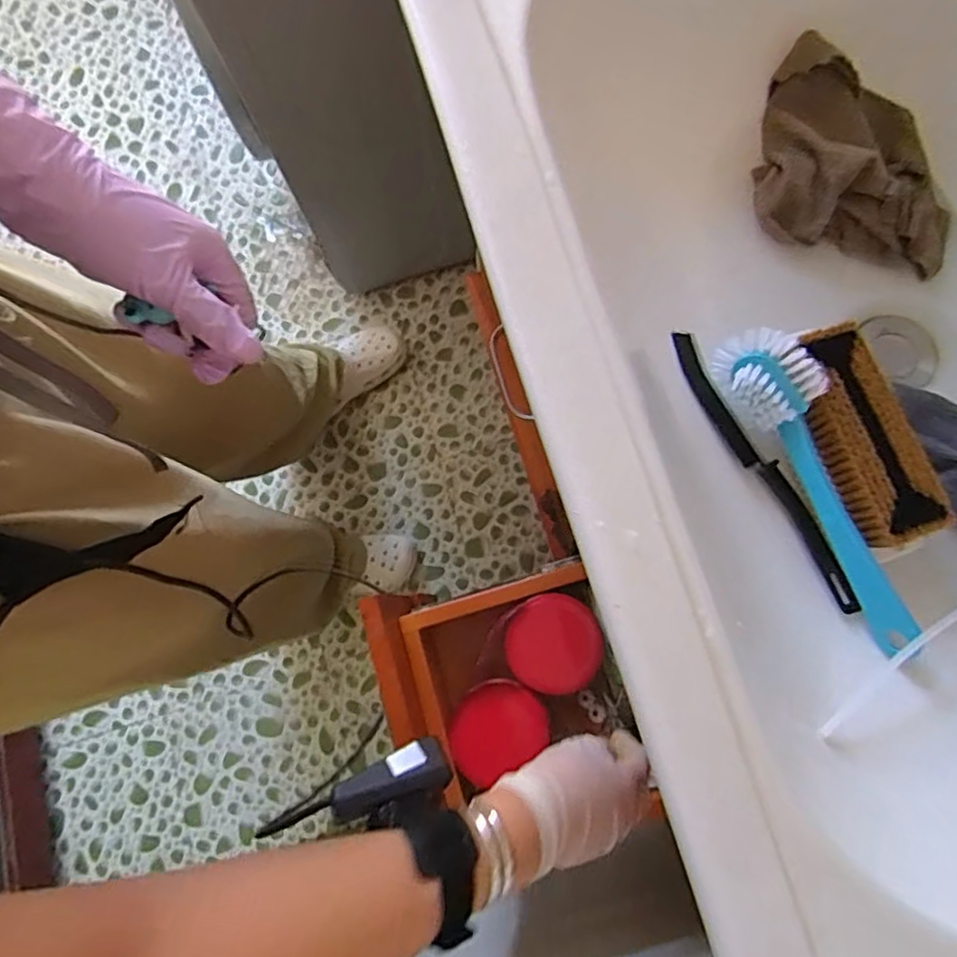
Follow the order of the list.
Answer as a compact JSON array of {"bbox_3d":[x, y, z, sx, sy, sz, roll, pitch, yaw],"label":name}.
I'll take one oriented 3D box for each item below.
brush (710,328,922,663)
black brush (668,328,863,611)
[{"bbox_3d":[0.221,0.003,0.403,0.043,0.038,0.214,-27,79,-2],"label":"brush"},{"bbox_3d":[0.187,-0.007,0.427,0.022,0.009,0.206,-31,79,-3],"label":"black brush"}]

